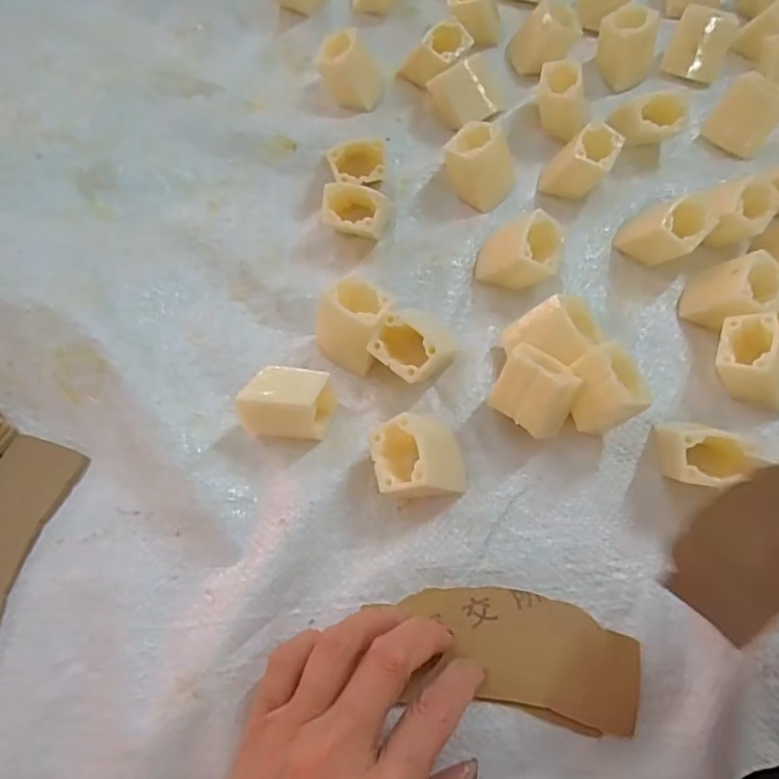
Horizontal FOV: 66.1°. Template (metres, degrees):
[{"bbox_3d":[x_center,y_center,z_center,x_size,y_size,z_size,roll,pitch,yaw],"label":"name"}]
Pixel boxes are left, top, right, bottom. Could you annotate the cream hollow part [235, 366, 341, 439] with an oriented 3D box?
[{"bbox_3d":[-0.051,0.010,0.301,0.042,0.034,0.032,0,65,1],"label":"cream hollow part"}]

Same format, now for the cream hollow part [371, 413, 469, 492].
[{"bbox_3d":[0.016,0.034,0.292,0.044,0.021,0.036,13,59,-44],"label":"cream hollow part"}]

